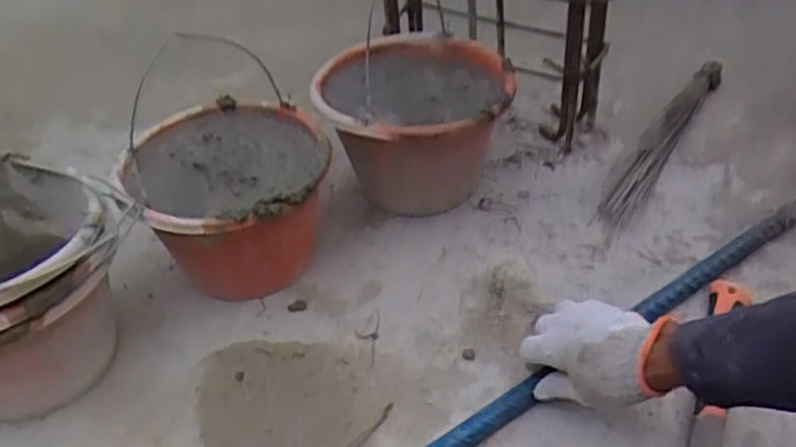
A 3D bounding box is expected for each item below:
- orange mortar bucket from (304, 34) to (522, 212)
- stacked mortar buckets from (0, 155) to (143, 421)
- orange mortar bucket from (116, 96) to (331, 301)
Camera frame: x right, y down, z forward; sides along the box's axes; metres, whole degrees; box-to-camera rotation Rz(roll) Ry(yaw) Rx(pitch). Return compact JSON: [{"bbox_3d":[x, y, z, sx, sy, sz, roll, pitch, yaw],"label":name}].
[{"bbox_3d":[0.018,-0.132,0.933,0.254,0.195,0.241,-4,39,3],"label":"orange mortar bucket"},{"bbox_3d":[-0.396,0.079,0.732,0.260,0.204,0.231,-28,44,-24],"label":"stacked mortar buckets"},{"bbox_3d":[-0.195,-0.023,0.852,0.213,0.159,0.250,-24,43,-21],"label":"orange mortar bucket"}]

